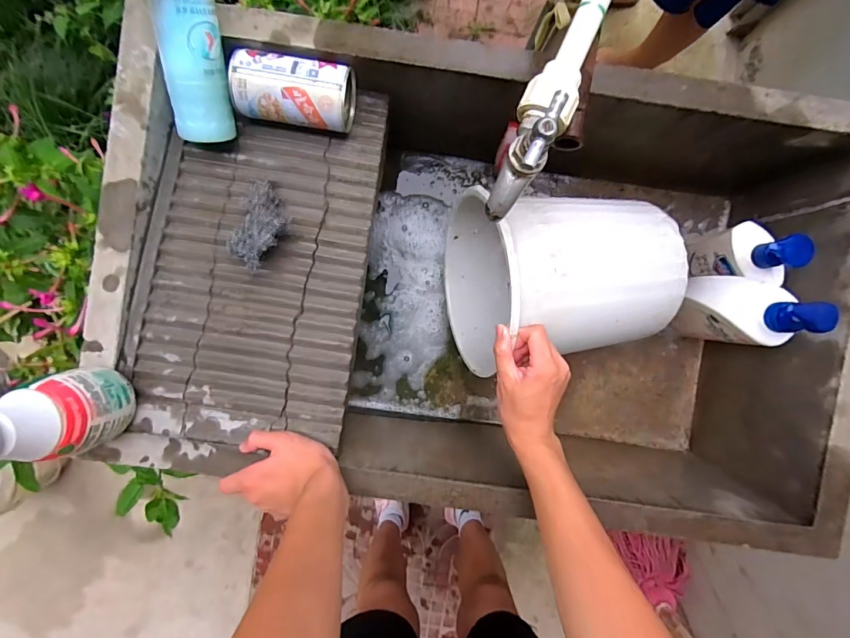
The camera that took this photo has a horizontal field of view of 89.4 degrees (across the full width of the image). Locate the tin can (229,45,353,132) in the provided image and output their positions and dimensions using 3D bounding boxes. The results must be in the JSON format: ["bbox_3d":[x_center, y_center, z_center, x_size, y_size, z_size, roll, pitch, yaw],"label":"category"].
[{"bbox_3d":[-0.139,-0.244,0.466,0.126,0.058,0.067,7,92,-2],"label":"tin can"}]

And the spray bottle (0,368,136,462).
[{"bbox_3d":[-0.340,0.093,0.336,0.093,0.193,0.074,-12,92,-1],"label":"spray bottle"}]

